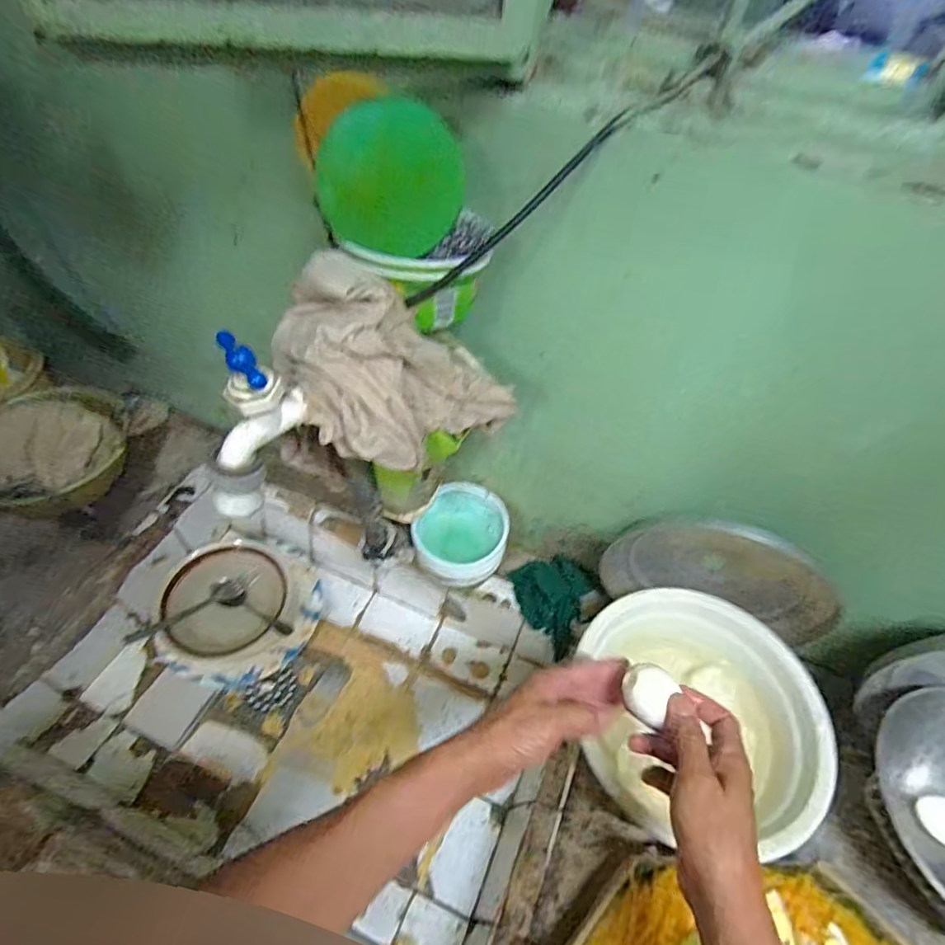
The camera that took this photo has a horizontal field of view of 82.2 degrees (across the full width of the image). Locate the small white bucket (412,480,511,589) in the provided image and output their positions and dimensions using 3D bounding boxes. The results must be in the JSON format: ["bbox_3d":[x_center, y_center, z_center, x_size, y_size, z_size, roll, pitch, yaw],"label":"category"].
[{"bbox_3d":[-0.013,0.079,0.673,0.114,0.074,0.103,13,50,5],"label":"small white bucket"}]

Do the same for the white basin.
[{"bbox_3d":[0.235,0.254,0.578,0.246,0.094,0.224,3,50,-3],"label":"white basin"}]

